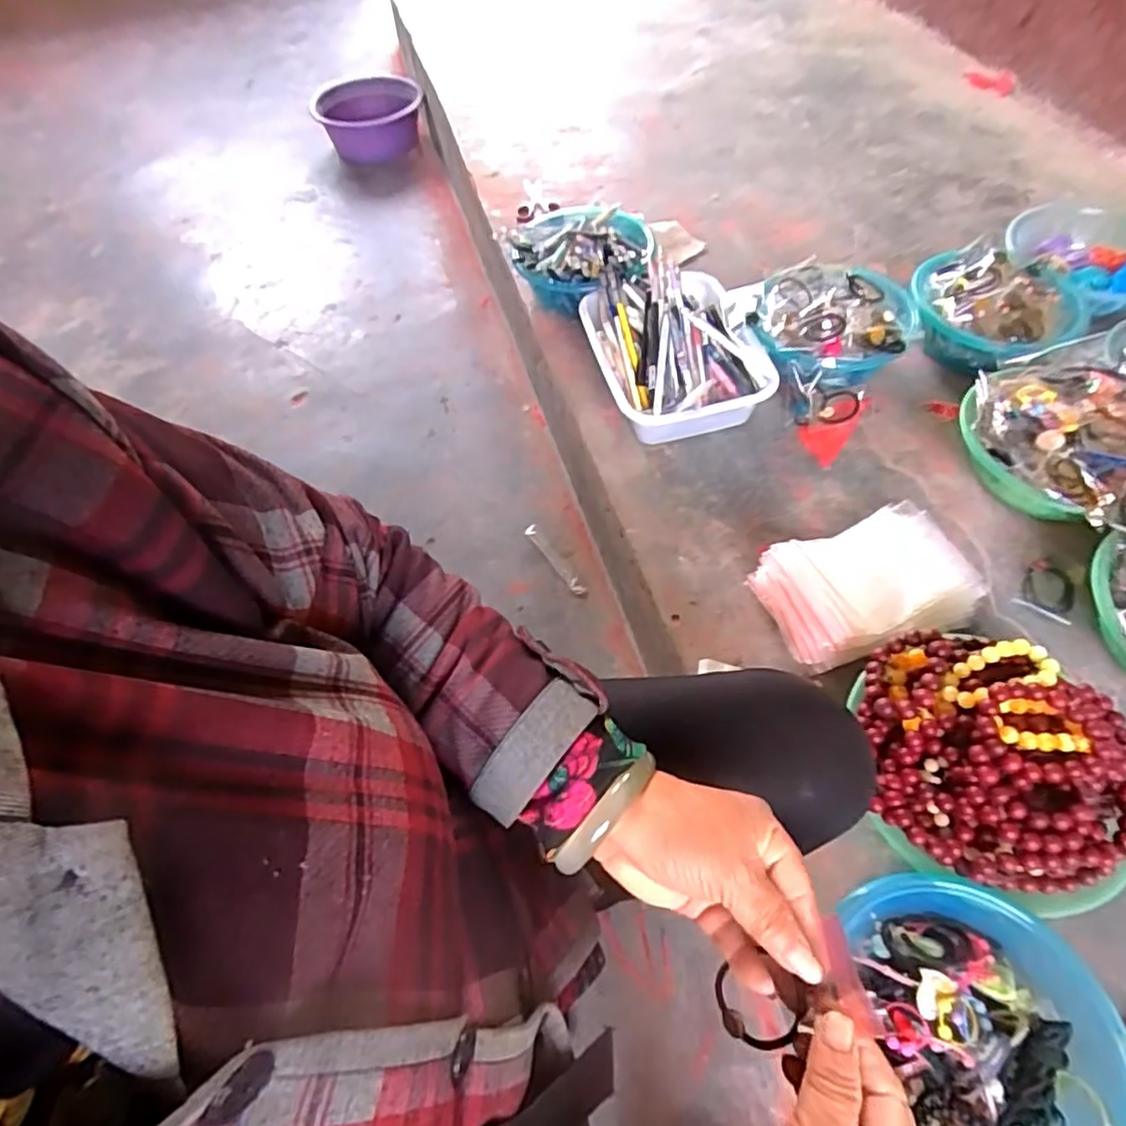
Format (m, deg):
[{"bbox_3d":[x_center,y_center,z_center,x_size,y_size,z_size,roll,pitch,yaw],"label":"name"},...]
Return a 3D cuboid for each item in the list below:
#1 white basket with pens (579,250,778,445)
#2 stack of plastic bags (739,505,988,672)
[{"bbox_3d":[0.148,-0.296,0.905,0.207,0.115,0.288,-13,57,-7],"label":"white basket with pens"},{"bbox_3d":[0.331,0.024,0.715,0.224,0.075,0.143,-19,58,-10],"label":"stack of plastic bags"}]

